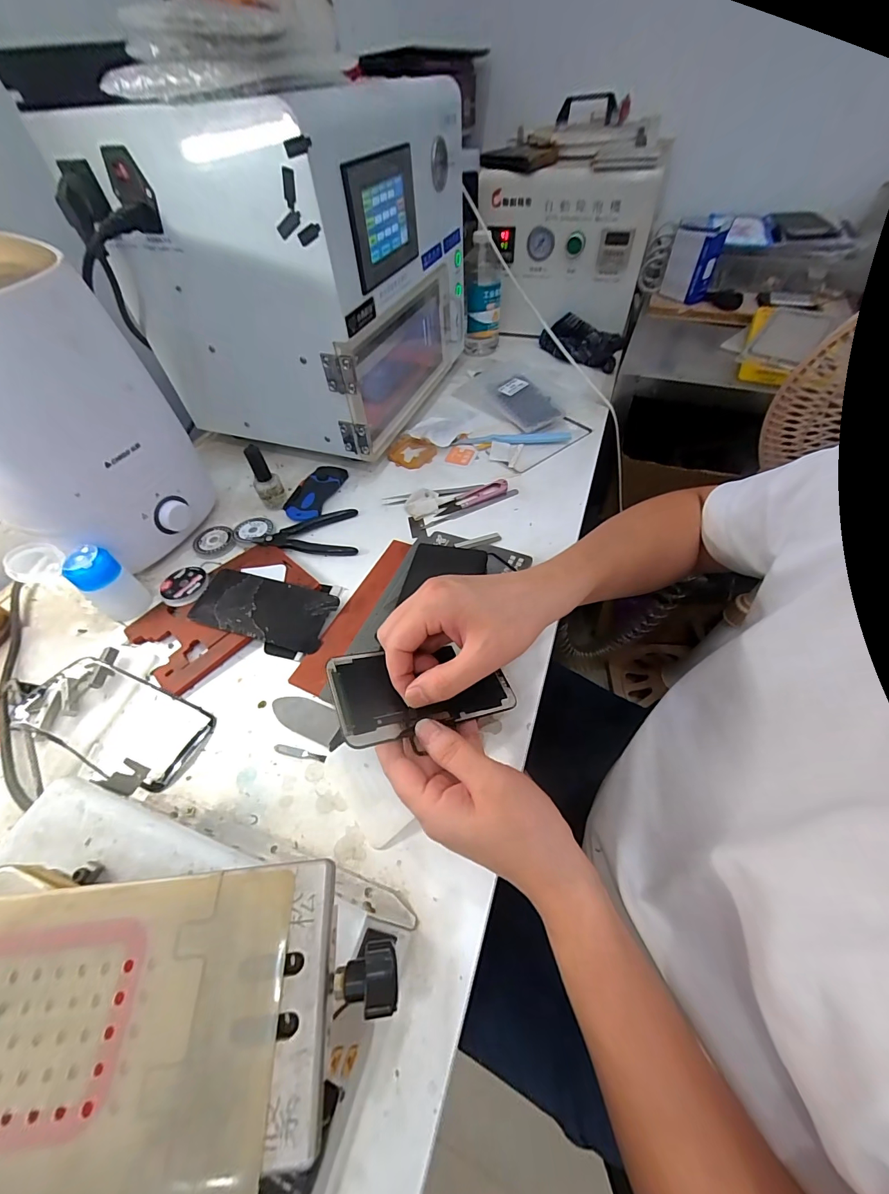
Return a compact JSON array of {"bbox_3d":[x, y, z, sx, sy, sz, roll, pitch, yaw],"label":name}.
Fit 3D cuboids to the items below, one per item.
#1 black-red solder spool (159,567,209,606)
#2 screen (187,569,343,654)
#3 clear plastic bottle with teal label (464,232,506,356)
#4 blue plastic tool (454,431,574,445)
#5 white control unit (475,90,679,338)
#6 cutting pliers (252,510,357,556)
[{"bbox_3d":[-0.277,-0.013,0.430,0.046,0.007,0.049,-31,56,-19],"label":"black-red solder spool"},{"bbox_3d":[-0.183,0.011,0.411,0.139,0.006,0.066,14,59,7],"label":"screen"},{"bbox_3d":[0.068,-0.528,0.718,0.066,0.170,0.073,1,52,5],"label":"clear plastic bottle with teal label"},{"bbox_3d":[0.098,-0.226,0.579,0.163,0.010,0.021,-1,52,3],"label":"blue plastic tool"},{"bbox_3d":[0.219,-0.646,0.727,0.284,0.260,0.229,13,54,14],"label":"white control unit"},{"bbox_3d":[-0.163,-0.074,0.480,0.115,0.007,0.070,-7,52,-2],"label":"cutting pliers"}]

